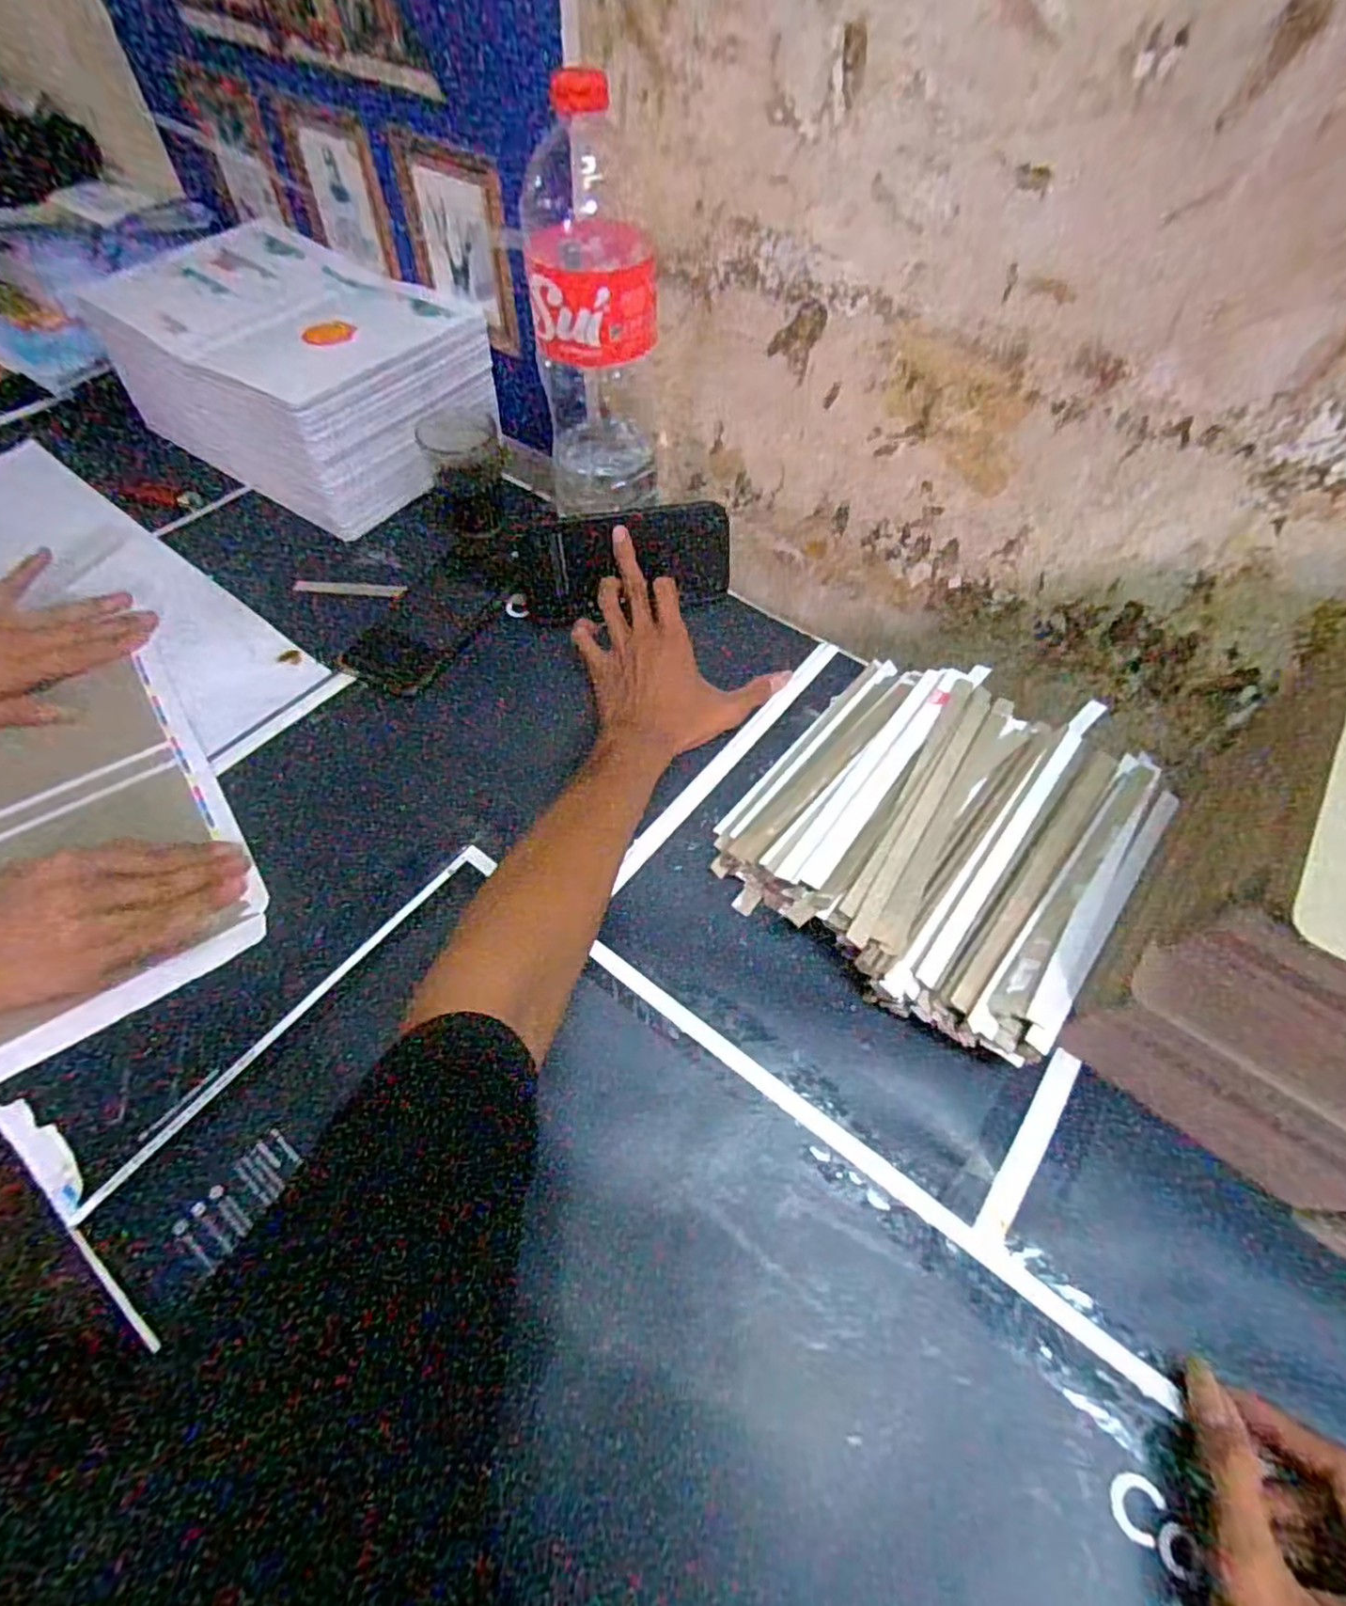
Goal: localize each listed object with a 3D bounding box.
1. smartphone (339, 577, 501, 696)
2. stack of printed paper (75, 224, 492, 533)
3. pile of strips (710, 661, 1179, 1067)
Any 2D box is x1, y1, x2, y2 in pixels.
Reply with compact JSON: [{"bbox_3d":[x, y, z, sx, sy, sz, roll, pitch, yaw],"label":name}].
[{"bbox_3d":[-0.210,-0.141,0.587,0.070,0.012,0.120,26,60,15],"label":"smartphone"},{"bbox_3d":[-0.357,-0.413,0.677,0.332,0.115,0.214,29,60,16],"label":"stack of printed paper"},{"bbox_3d":[0.174,0.014,0.465,0.224,0.054,0.236,36,63,20],"label":"pile of strips"}]

